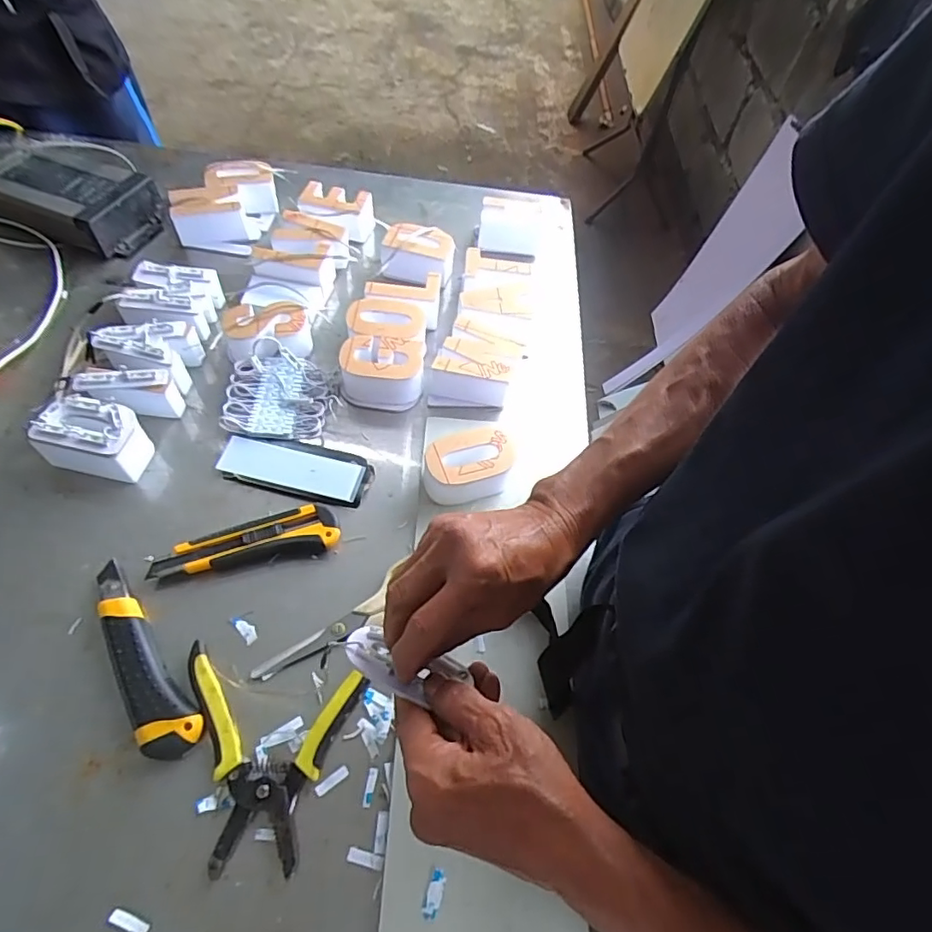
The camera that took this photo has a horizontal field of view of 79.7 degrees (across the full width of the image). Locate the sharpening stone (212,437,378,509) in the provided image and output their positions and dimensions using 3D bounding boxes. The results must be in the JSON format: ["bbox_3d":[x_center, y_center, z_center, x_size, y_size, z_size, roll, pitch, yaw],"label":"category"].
[{"bbox_3d":[-0.164,0.004,0.539,0.142,0.010,0.054,11,57,2],"label":"sharpening stone"}]

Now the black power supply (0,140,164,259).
[{"bbox_3d":[-0.492,-0.335,0.698,0.191,0.061,0.112,19,58,7],"label":"black power supply"}]

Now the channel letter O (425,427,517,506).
[{"bbox_3d":[0.003,0.000,0.534,0.083,0.045,0.053,-12,59,-13],"label":"channel letter O"}]

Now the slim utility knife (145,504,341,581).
[{"bbox_3d":[-0.192,0.066,0.492,0.152,0.019,0.039,-9,58,-11],"label":"slim utility knife"}]

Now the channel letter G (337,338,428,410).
[{"bbox_3d":[-0.087,-0.098,0.589,0.085,0.040,0.060,-2,57,-6],"label":"channel letter G"}]

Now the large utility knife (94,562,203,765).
[{"bbox_3d":[-0.258,0.148,0.433,0.039,0.019,0.169,-34,66,-23],"label":"large utility knife"}]

